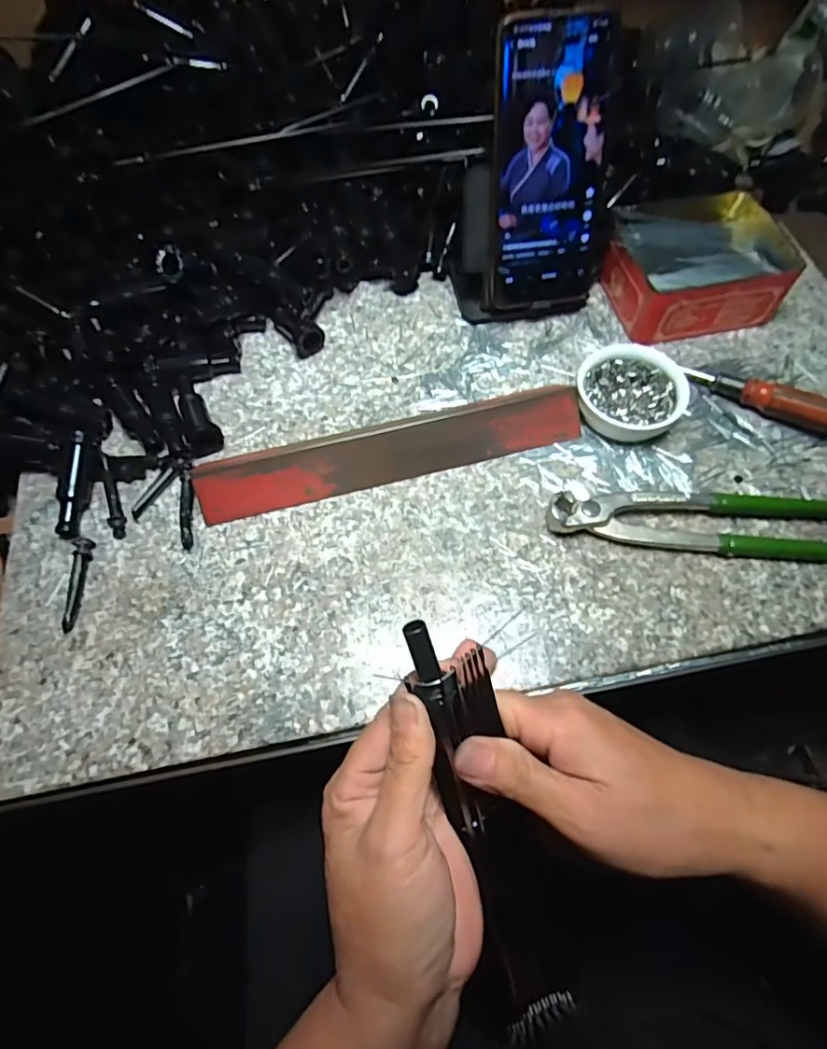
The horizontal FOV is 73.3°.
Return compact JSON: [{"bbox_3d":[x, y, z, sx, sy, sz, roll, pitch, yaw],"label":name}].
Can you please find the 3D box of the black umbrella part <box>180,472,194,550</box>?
[{"bbox_3d":[-0.149,-0.010,0.365,0.009,0.007,0.055,-9,62,-4],"label":"black umbrella part"}]

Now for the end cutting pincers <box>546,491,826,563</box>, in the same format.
[{"bbox_3d":[0.187,-0.005,0.351,0.200,0.019,0.047,2,62,2],"label":"end cutting pincers"}]

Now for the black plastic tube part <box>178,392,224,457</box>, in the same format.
[{"bbox_3d":[-0.150,-0.072,0.386,0.022,0.018,0.055,-25,65,-12],"label":"black plastic tube part"}]

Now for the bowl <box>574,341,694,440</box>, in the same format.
[{"bbox_3d":[0.150,-0.092,0.389,0.070,0.029,0.064,0,62,0],"label":"bowl"}]

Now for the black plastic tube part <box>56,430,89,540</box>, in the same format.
[{"bbox_3d":[-0.219,-0.026,0.359,0.011,0.011,0.069,2,81,1],"label":"black plastic tube part"}]

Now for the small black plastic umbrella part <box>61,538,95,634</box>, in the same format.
[{"bbox_3d":[-0.204,0.034,0.336,0.009,0.009,0.059,-5,62,-2],"label":"small black plastic umbrella part"}]

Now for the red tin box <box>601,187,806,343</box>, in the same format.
[{"bbox_3d":[0.218,-0.206,0.437,0.128,0.044,0.114,-11,62,-6],"label":"red tin box"}]

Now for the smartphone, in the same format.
[{"bbox_3d":[0.092,-0.236,0.376,0.079,0.164,0.009,-5,38,-2],"label":"smartphone"}]

